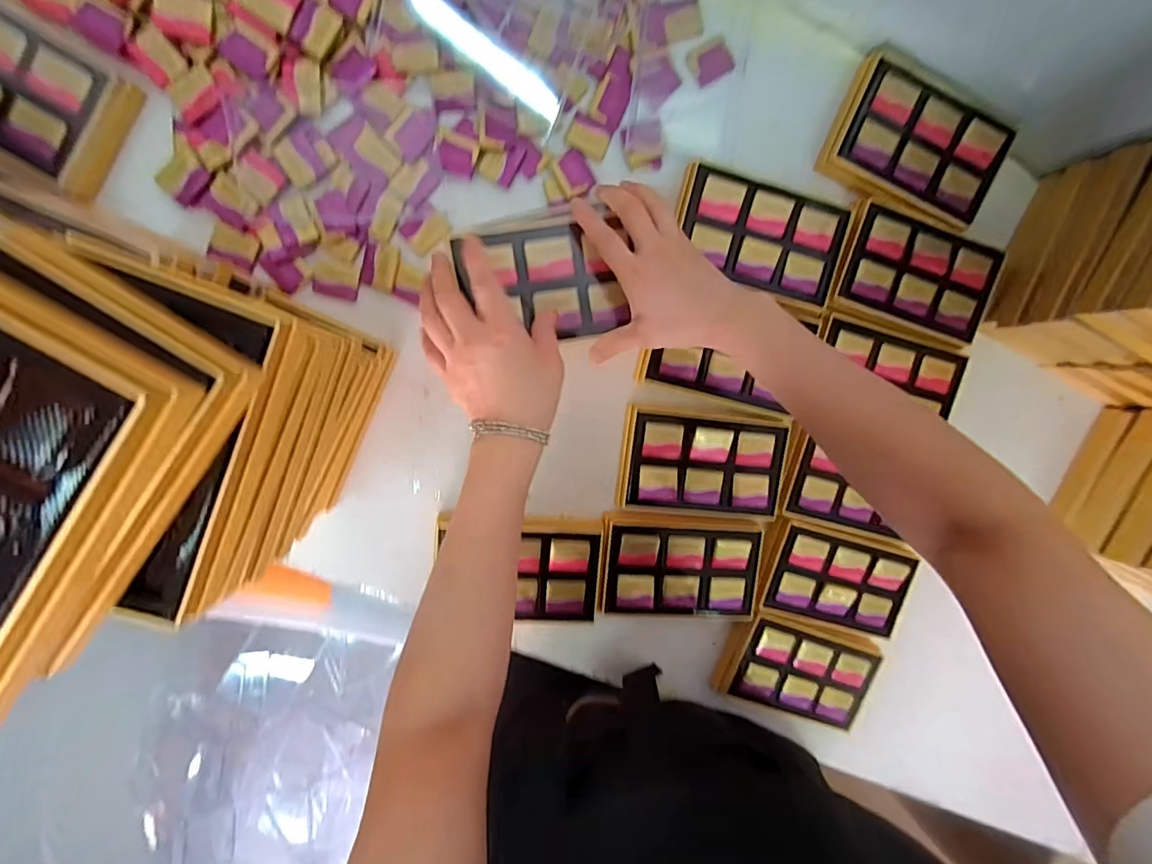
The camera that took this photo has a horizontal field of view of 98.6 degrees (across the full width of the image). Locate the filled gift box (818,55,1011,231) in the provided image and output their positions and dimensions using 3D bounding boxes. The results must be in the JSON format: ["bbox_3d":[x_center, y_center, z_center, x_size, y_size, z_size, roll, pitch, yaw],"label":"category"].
[{"bbox_3d":[0.329,-0.271,0.483,0.166,0.031,0.113,19,95,-9],"label":"filled gift box"}]

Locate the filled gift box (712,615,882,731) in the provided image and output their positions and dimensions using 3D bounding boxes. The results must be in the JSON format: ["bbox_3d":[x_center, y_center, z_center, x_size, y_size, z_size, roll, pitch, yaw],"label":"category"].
[{"bbox_3d":[0.249,0.267,0.556,0.174,0.027,0.106,20,95,-9],"label":"filled gift box"}]

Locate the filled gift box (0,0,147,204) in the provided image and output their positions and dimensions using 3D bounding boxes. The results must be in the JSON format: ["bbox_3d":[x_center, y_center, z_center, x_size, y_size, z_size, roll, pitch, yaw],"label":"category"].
[{"bbox_3d":[-0.459,-0.278,0.394,0.178,0.028,0.109,29,94,-9],"label":"filled gift box"}]

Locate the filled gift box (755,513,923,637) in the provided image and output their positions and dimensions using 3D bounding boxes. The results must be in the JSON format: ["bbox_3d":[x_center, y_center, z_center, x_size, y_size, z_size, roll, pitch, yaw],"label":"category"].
[{"bbox_3d":[0.276,0.157,0.538,0.166,0.026,0.106,13,96,-8],"label":"filled gift box"}]

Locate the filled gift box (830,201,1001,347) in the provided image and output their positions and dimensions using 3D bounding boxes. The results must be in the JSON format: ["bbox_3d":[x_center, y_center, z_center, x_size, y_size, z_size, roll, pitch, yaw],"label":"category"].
[{"bbox_3d":[0.350,-0.154,0.496,0.178,0.029,0.116,14,96,-8],"label":"filled gift box"}]

